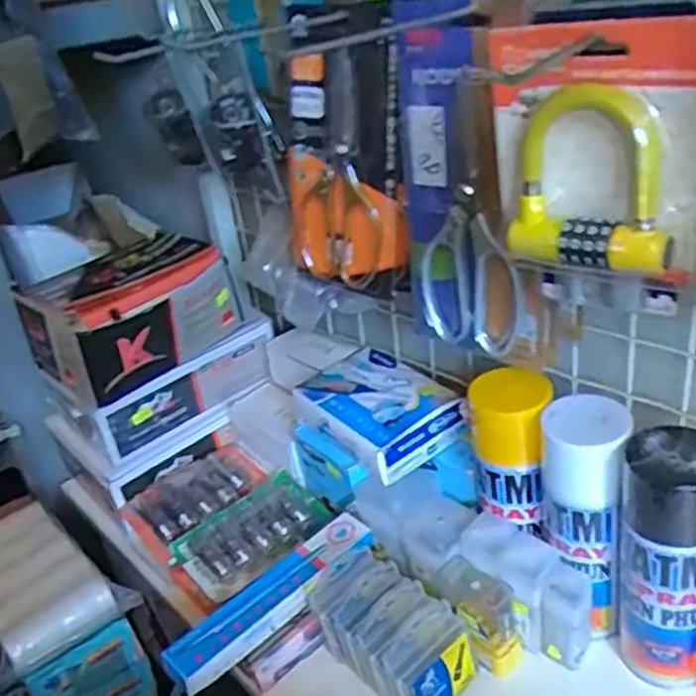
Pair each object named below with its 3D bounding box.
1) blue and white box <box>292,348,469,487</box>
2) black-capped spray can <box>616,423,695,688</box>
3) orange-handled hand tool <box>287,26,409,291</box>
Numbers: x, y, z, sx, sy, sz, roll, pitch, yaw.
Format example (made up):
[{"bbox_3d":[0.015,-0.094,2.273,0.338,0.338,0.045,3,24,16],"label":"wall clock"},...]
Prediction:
[{"bbox_3d":[0.027,0.057,0.699,0.099,0.042,0.150,-23,31,-27],"label":"blue and white box"},{"bbox_3d":[0.227,0.156,0.518,0.061,0.204,0.053,6,30,24],"label":"black-capped spray can"},{"bbox_3d":[-0.010,-0.154,0.637,0.128,0.204,0.021,11,27,36],"label":"orange-handled hand tool"}]

